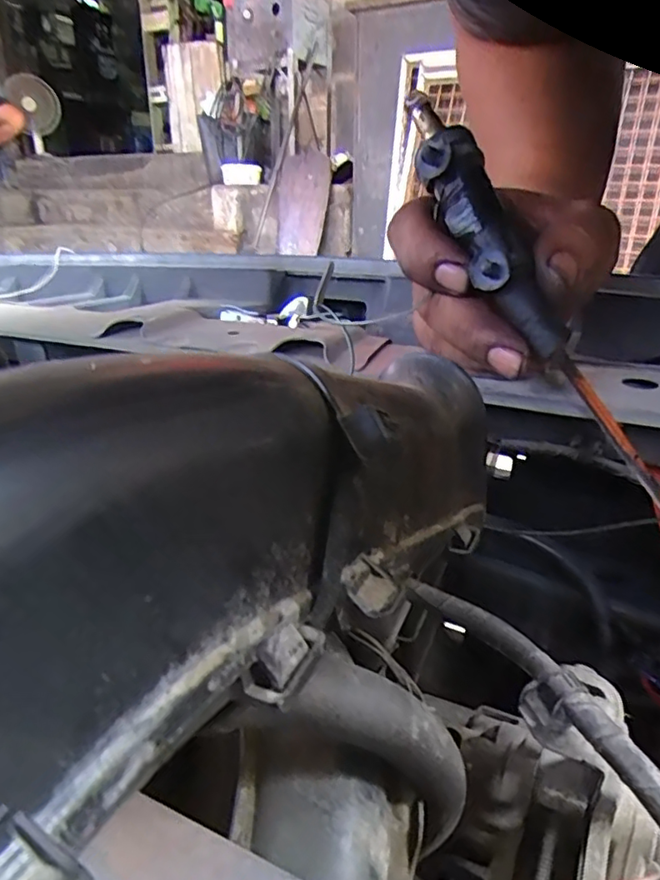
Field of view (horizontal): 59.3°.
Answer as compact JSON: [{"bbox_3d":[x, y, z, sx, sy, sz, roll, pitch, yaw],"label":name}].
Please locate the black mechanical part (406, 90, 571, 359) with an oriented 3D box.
[{"bbox_3d":[0.059,-0.090,0.238,0.025,0.124,0.020,-20,-9,-38],"label":"black mechanical part"}]

